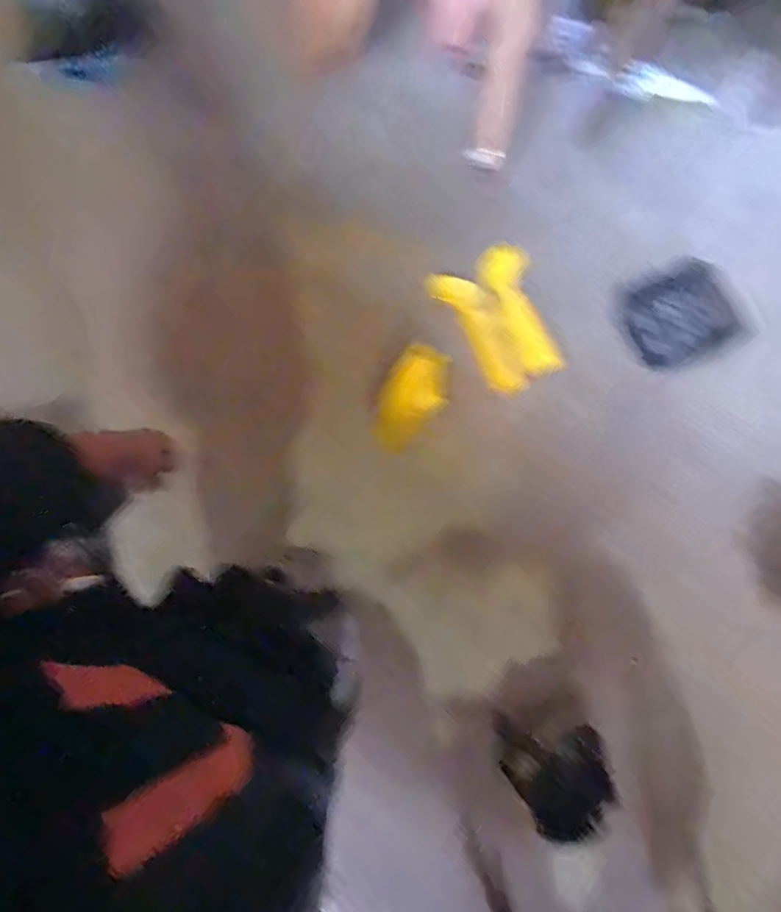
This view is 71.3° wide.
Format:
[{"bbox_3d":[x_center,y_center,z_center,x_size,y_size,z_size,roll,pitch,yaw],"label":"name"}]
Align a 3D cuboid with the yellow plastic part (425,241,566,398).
[{"bbox_3d":[0.334,-0.421,1.639,0.262,0.138,0.439,-20,79,-9],"label":"yellow plastic part"}]

